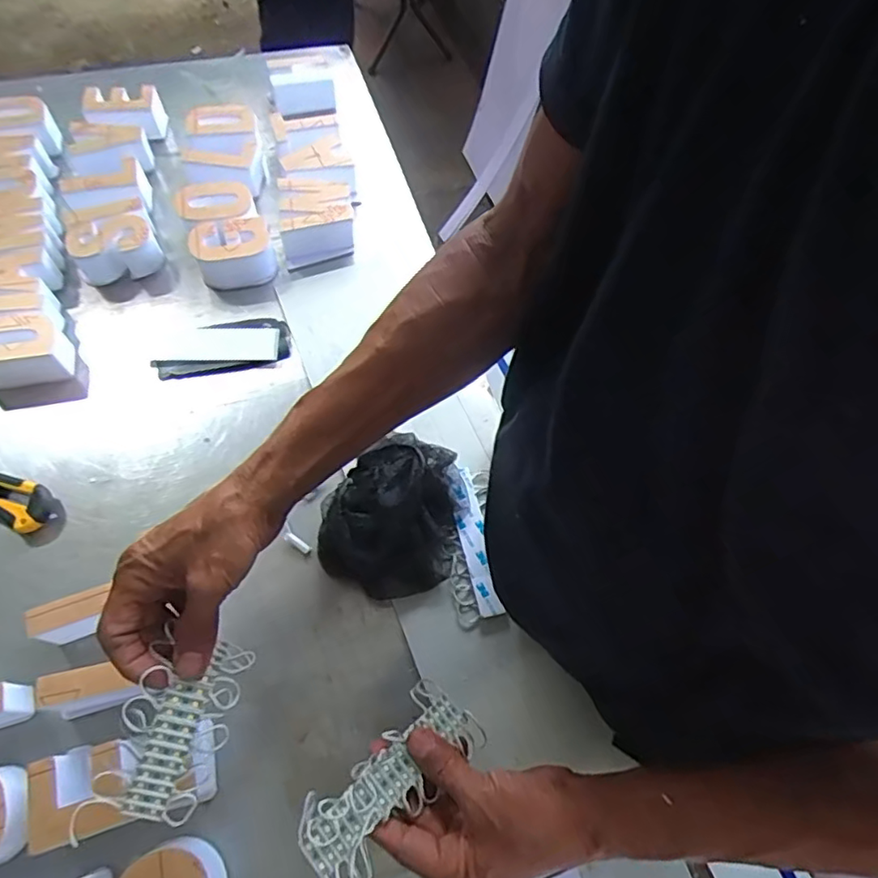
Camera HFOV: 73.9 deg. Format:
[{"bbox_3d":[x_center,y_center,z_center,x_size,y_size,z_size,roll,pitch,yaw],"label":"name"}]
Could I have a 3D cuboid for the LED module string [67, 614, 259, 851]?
[{"bbox_3d":[-0.166,0.181,0.363,0.058,0.028,0.108,25,73,-14],"label":"LED module string"}]

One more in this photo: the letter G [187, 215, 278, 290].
[{"bbox_3d":[-0.228,-0.209,0.649,0.081,0.052,0.062,-19,66,-13],"label":"letter G"}]

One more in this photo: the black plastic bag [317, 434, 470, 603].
[{"bbox_3d":[-0.039,0.065,0.519,0.114,0.059,0.140,15,64,4],"label":"black plastic bag"}]

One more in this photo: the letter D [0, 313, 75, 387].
[{"bbox_3d":[-0.415,-0.087,0.580,0.090,0.048,0.056,-9,64,-8],"label":"letter D"}]

